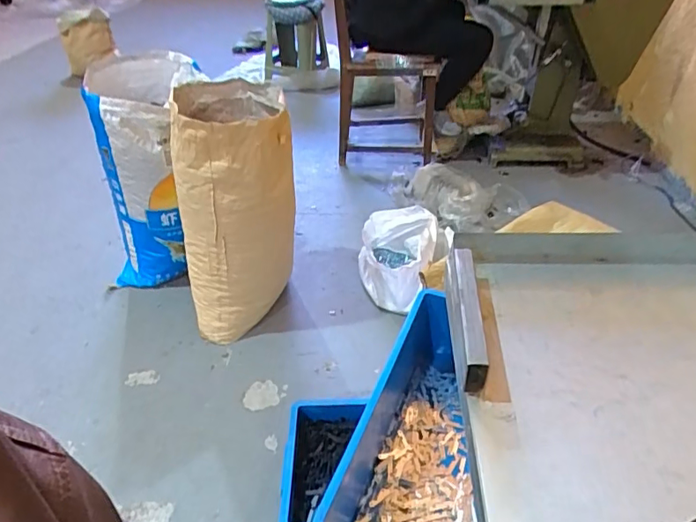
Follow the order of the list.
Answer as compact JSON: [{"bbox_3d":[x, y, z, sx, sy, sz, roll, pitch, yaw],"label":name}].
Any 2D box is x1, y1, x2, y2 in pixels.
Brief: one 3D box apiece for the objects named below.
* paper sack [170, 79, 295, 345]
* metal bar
[{"bbox_3d":[-0.322,-0.179,1.560,0.325,0.647,0.431,-5,38,-5],"label":"paper sack"},{"bbox_3d":[0.121,0.050,0.522,0.021,0.046,0.166,2,37,5],"label":"metal bar"}]

